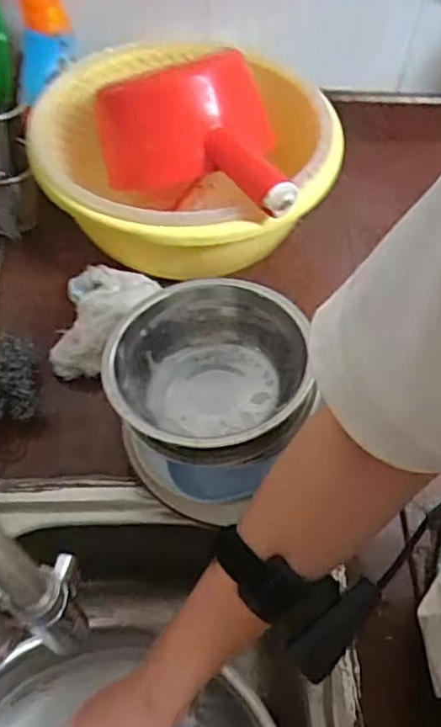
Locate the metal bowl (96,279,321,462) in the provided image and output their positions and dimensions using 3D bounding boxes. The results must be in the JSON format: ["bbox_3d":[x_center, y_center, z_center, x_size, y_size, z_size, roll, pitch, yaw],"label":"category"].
[{"bbox_3d":[-0.007,0.005,0.498,0.144,0.062,0.137,1,55,-2],"label":"metal bowl"}]

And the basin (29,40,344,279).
[{"bbox_3d":[-0.034,-0.216,0.701,0.313,0.158,0.308,1,55,-2],"label":"basin"}]

